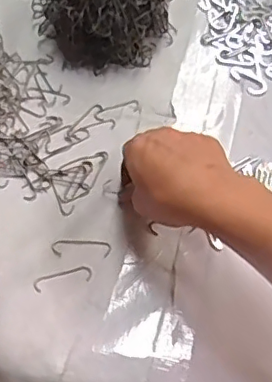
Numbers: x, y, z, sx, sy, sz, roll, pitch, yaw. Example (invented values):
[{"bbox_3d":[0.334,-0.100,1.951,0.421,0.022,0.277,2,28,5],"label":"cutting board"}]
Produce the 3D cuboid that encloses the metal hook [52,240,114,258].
[{"bbox_3d":[-0.042,0.044,0.435,0.045,0.004,0.014,1,61,-1],"label":"metal hook"}]

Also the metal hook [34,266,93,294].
[{"bbox_3d":[-0.054,0.066,0.423,0.043,0.004,0.013,-14,62,-9],"label":"metal hook"}]

